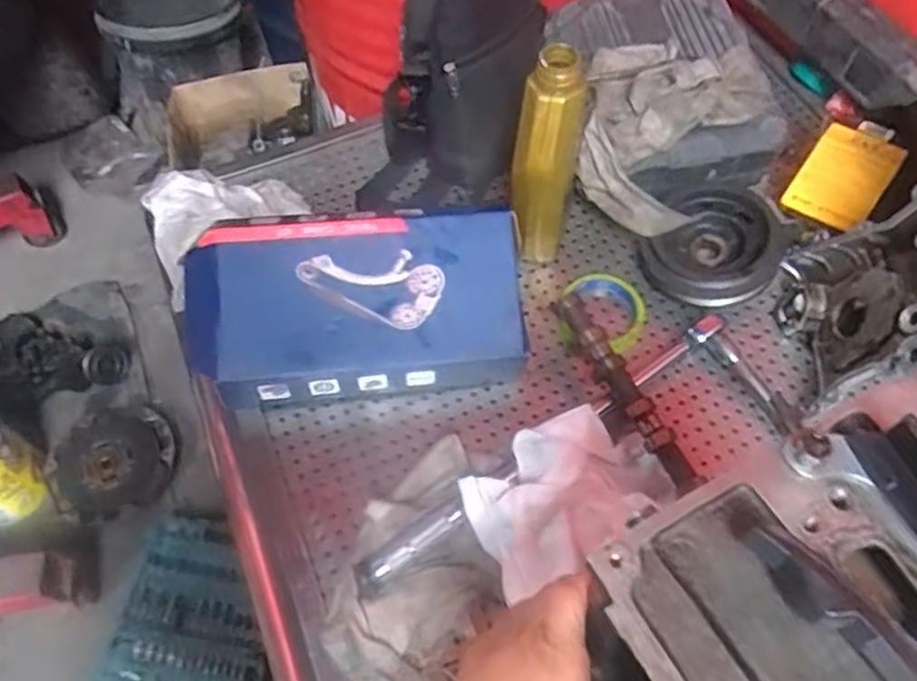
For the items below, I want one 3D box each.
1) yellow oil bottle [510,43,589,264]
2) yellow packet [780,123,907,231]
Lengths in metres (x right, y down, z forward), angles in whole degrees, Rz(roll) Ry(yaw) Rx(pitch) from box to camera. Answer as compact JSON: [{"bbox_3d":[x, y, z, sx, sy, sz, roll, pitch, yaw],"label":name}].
[{"bbox_3d":[0.088,-0.177,0.727,0.062,0.222,0.092,7,60,7],"label":"yellow oil bottle"},{"bbox_3d":[0.412,-0.174,0.765,0.084,0.007,0.099,31,99,17],"label":"yellow packet"}]

